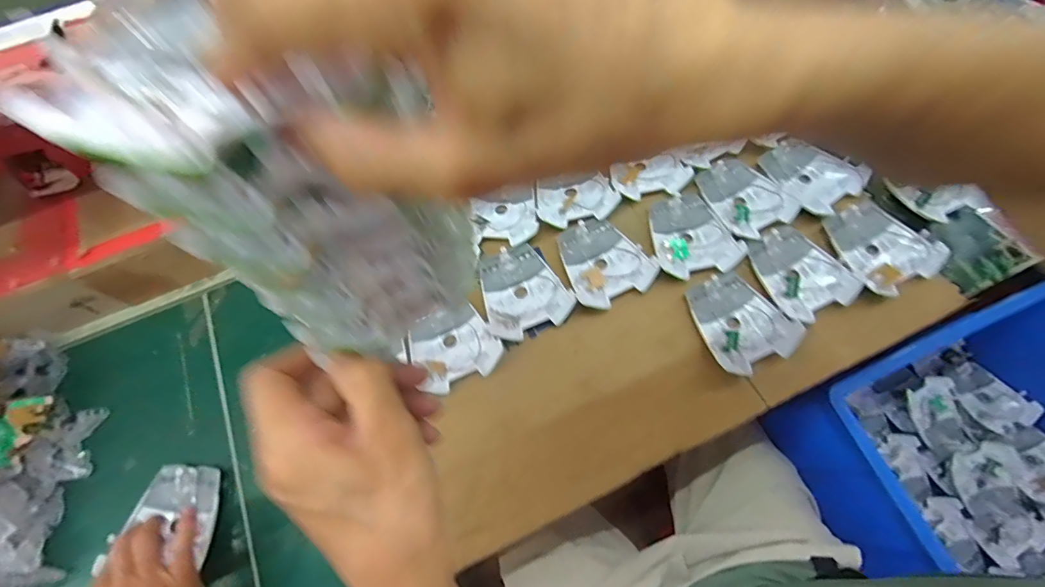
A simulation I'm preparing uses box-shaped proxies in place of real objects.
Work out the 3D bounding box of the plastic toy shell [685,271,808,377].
[{"bbox_3d":[0.242,0.029,0.506,0.093,0.021,0.107,-23,69,-8],"label":"plastic toy shell"}]

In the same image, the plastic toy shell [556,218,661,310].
[{"bbox_3d":[0.093,-0.039,0.548,0.095,0.025,0.111,-28,64,-8],"label":"plastic toy shell"}]

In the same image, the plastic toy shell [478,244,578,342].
[{"bbox_3d":[-0.006,-0.002,0.533,0.095,0.020,0.114,-33,70,-11],"label":"plastic toy shell"}]

